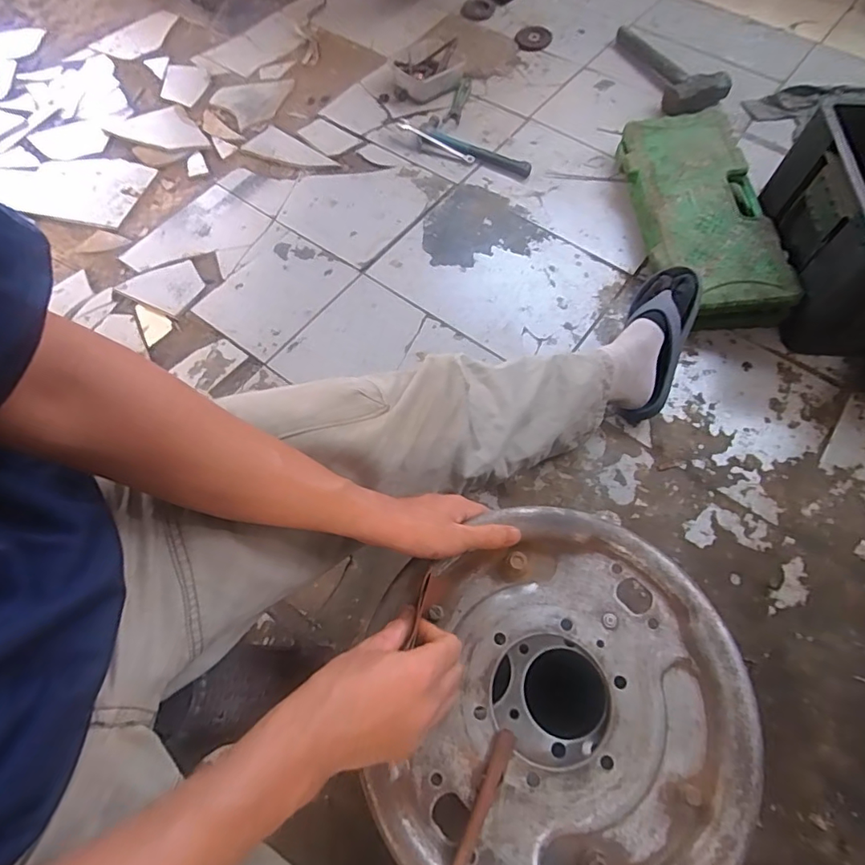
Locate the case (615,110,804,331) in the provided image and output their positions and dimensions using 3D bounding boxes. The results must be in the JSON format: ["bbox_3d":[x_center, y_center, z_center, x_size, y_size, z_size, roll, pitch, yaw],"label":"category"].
[{"bbox_3d":[0.481,-0.402,0.927,0.193,0.091,0.485,-3,64,0],"label":"case"}]

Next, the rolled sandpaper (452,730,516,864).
[{"bbox_3d":[0.035,0.266,0.361,0.012,0.018,0.101,24,67,11],"label":"rolled sandpaper"}]

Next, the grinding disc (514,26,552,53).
[{"bbox_3d":[0.248,-0.965,1.241,0.088,0.010,0.080,-1,77,4],"label":"grinding disc"}]

